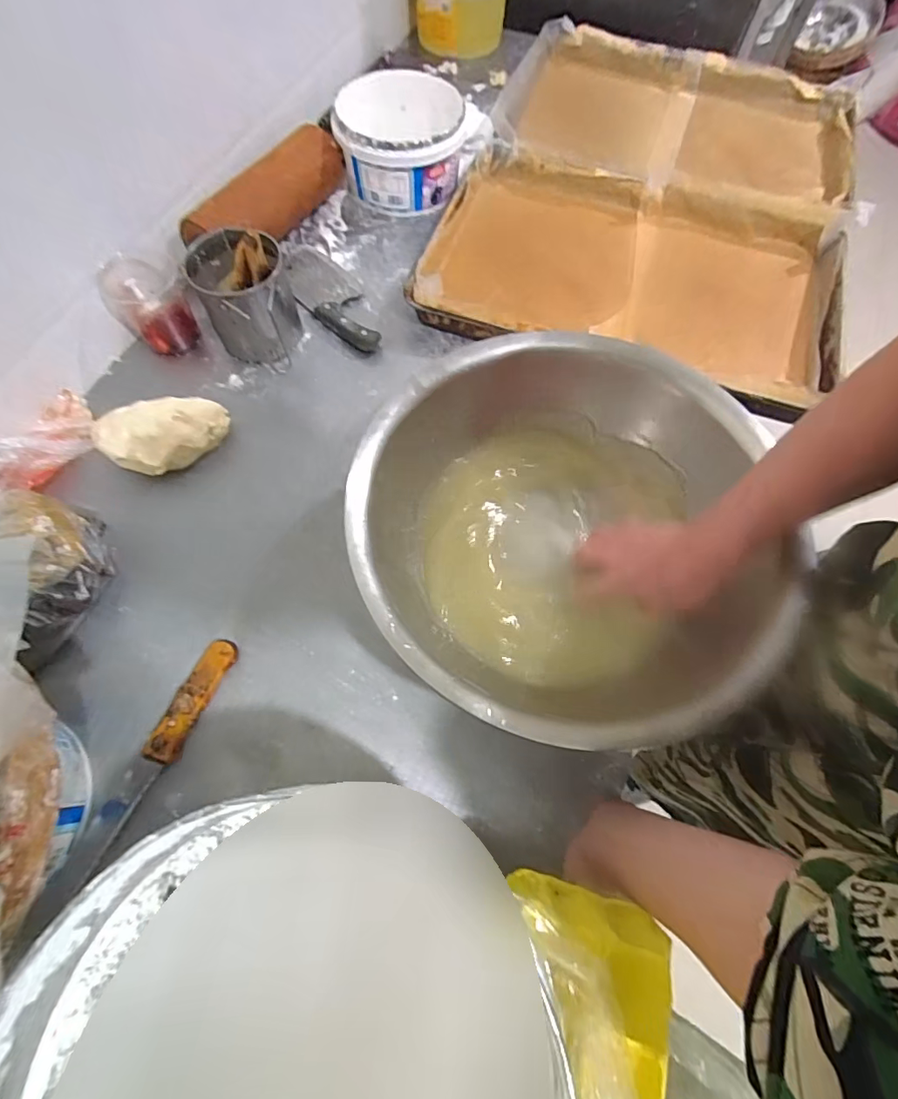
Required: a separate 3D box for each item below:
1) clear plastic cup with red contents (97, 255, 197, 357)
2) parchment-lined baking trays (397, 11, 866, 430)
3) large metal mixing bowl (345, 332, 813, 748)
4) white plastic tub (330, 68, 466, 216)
[{"bbox_3d":[-0.414,-0.336,0.673,0.089,0.094,0.095,1,68,-2],"label":"clear plastic cup with red contents"},{"bbox_3d":[0.344,-0.586,0.830,0.596,0.103,0.790,20,68,6],"label":"parchment-lined baking trays"},{"bbox_3d":[0.110,-0.020,0.517,0.374,0.134,0.407,0,68,0],"label":"large metal mixing bowl"},{"bbox_3d":[-0.081,-0.670,0.803,0.197,0.123,0.195,0,68,0],"label":"white plastic tub"}]

